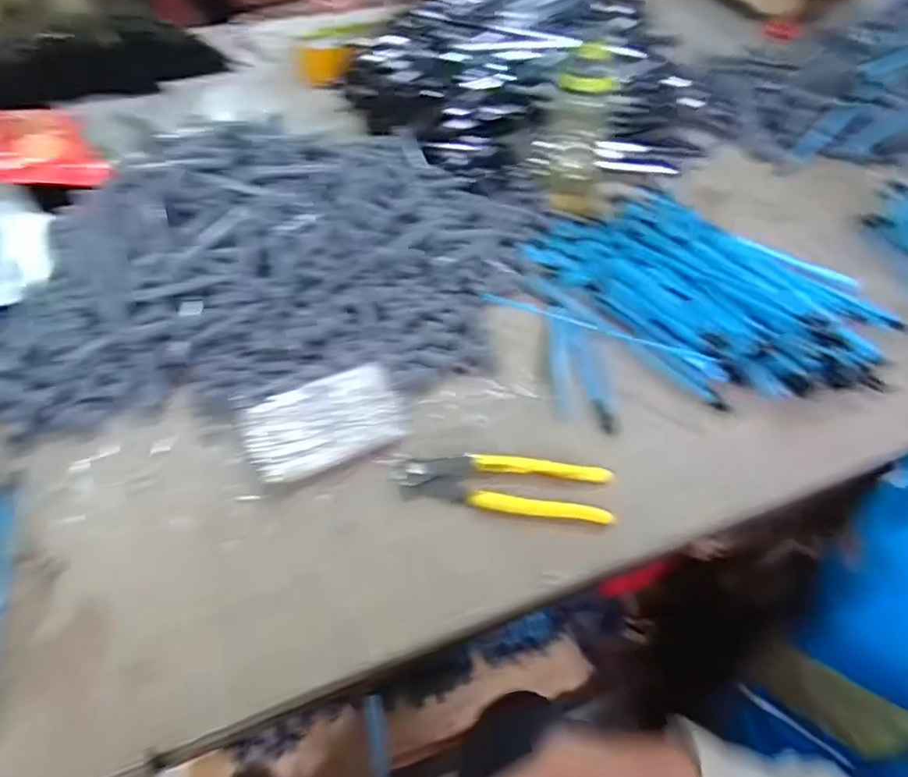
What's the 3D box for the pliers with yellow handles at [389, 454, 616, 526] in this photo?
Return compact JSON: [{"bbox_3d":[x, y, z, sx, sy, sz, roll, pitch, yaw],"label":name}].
[{"bbox_3d":[0.039,0.074,0.483,0.170,0.016,0.044,7,48,5],"label":"pliers with yellow handles"}]

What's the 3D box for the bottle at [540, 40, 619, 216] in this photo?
[{"bbox_3d":[0.146,-0.304,0.726,0.073,0.187,0.062,9,6,7],"label":"bottle"}]

